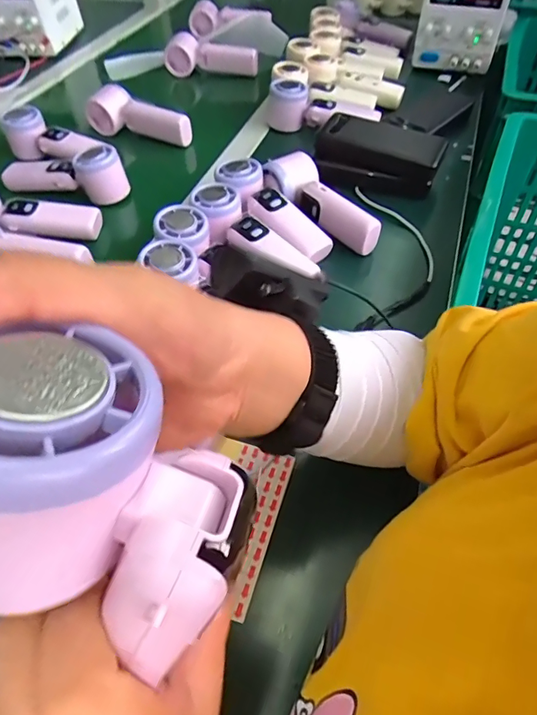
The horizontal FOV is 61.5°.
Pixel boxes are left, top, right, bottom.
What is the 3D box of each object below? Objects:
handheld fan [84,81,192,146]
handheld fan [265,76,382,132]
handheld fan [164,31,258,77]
[{"bbox_3d":[-0.198,-0.357,0.687,0.175,0.063,0.045,24,59,21],"label":"handheld fan"},{"bbox_3d":[0.084,-0.378,0.686,0.181,0.056,0.062,19,57,18],"label":"handheld fan"},{"bbox_3d":[-0.107,-0.565,0.856,0.175,0.064,0.048,9,54,11],"label":"handheld fan"}]

